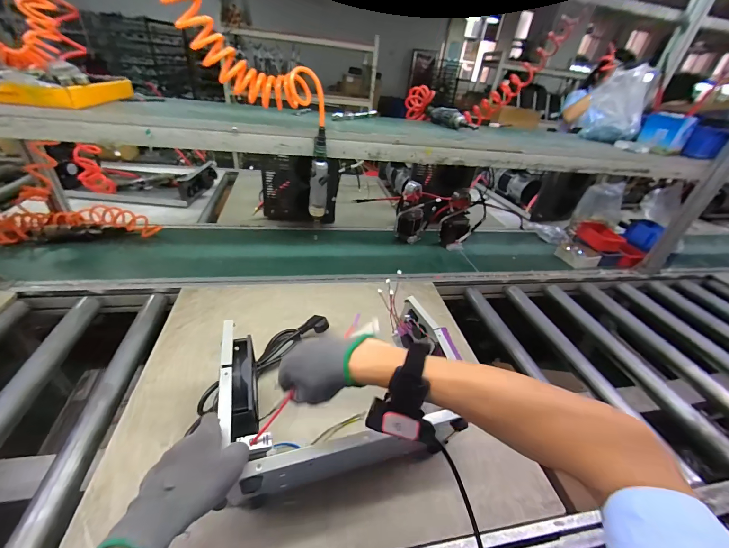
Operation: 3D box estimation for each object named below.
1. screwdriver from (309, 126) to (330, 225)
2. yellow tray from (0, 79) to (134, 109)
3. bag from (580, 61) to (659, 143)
[{"bbox_3d":[-0.112,-0.219,0.752,0.044,0.233,0.047,0,35,-12],"label":"screwdriver"},{"bbox_3d":[-0.734,-0.397,0.650,0.335,0.039,0.253,0,35,-12],"label":"yellow tray"},{"bbox_3d":[0.812,-0.538,0.993,0.168,0.194,0.089,27,38,26],"label":"bag"}]

